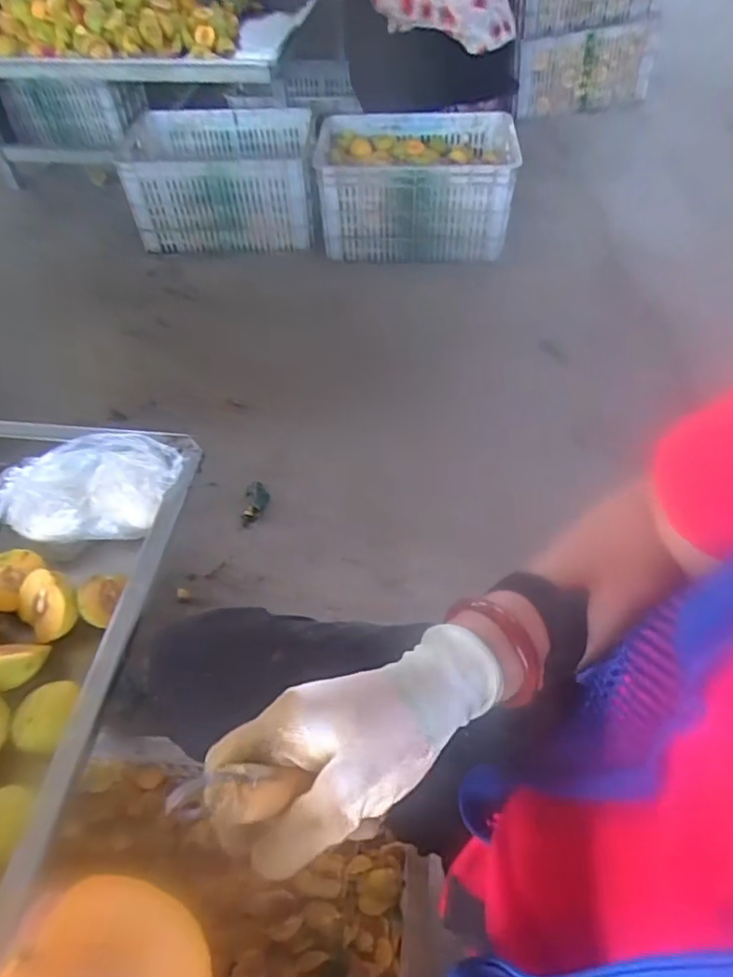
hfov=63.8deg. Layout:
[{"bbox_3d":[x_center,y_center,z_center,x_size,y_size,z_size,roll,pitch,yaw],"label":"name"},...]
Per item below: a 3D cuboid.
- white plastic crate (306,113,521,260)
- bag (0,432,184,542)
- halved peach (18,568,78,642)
[{"bbox_3d":[0.151,-0.876,1.722,0.552,0.256,0.384,2,51,4],"label":"white plastic crate"},{"bbox_3d":[-0.282,-0.002,0.597,0.177,0.061,0.100,-12,51,-7],"label":"bag"},{"bbox_3d":[-0.293,0.106,0.551,0.062,0.059,0.030,31,14,17],"label":"halved peach"}]

